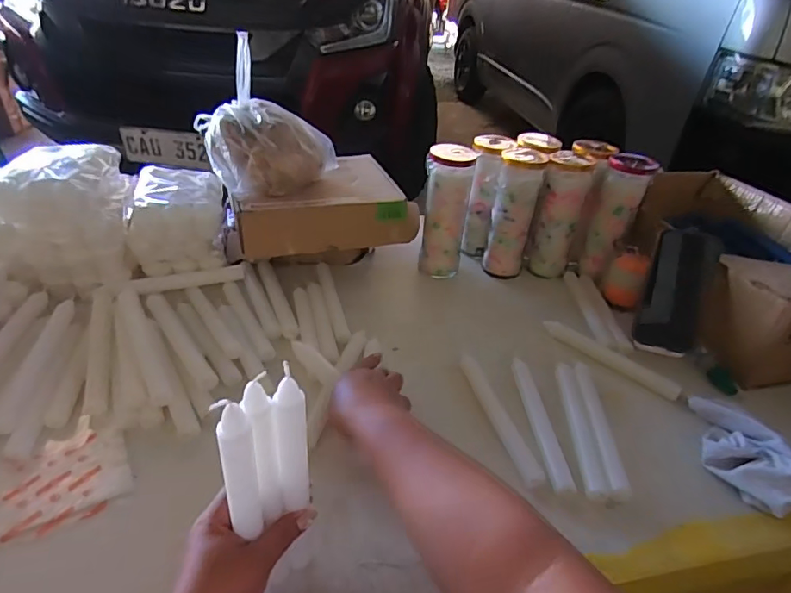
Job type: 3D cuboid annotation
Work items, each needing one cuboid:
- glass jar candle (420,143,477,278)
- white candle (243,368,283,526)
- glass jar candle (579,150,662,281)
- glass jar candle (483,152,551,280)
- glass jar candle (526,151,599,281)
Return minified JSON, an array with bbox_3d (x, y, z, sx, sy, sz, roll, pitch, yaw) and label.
[{"bbox_3d":[0.081,-0.136,0.818,0.070,0.209,0.061,5,36,0],"label":"glass jar candle"},{"bbox_3d":[-0.092,0.112,0.350,0.016,0.127,0.020,7,29,10],"label":"white candle"},{"bbox_3d":[0.354,-0.123,0.817,0.069,0.201,0.075,21,38,20],"label":"glass jar candle"},{"bbox_3d":[0.194,-0.133,0.828,0.071,0.206,0.061,14,36,12],"label":"glass jar candle"},{"bbox_3d":[0.287,-0.141,0.863,0.077,0.202,0.090,17,37,17],"label":"glass jar candle"}]

